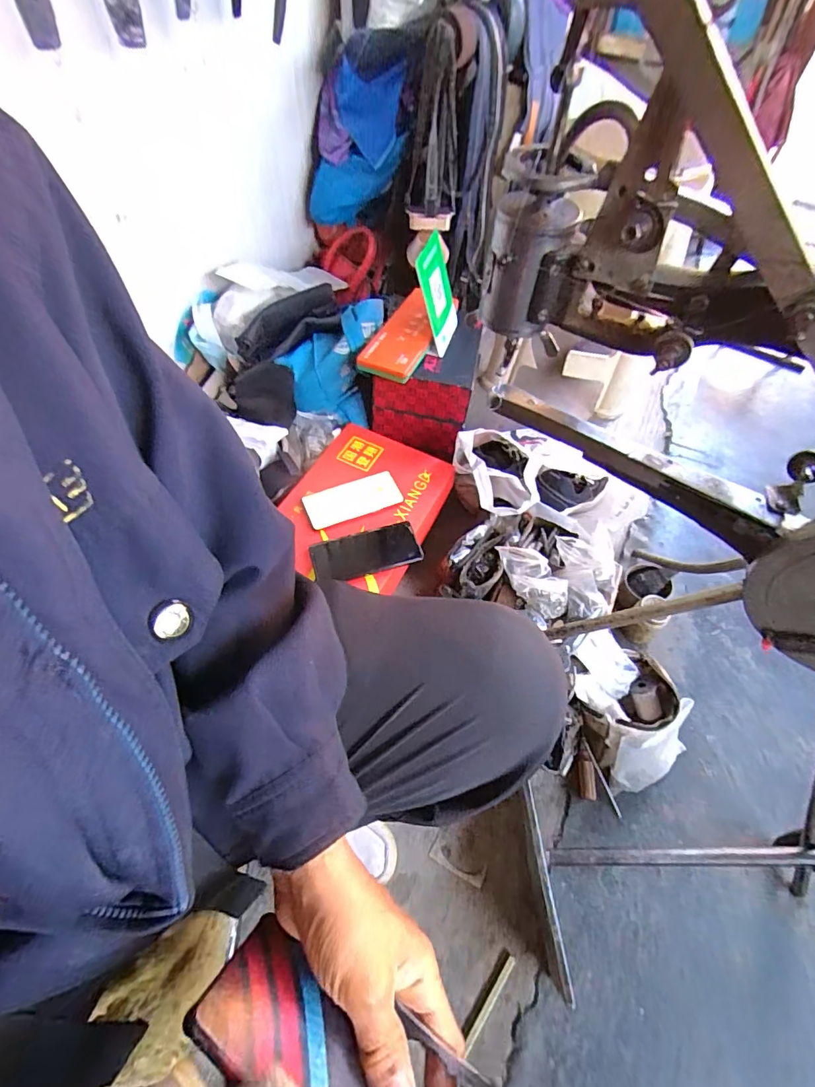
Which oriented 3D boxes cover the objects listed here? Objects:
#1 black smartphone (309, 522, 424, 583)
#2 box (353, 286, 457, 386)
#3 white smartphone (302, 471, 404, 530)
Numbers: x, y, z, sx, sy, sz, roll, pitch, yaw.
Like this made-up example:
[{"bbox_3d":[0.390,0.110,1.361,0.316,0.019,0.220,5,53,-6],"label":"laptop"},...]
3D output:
[{"bbox_3d":[-0.065,0.014,0.726,0.167,0.015,0.072,-13,59,-11],"label":"black smartphone"},{"bbox_3d":[0.004,-0.377,0.823,0.102,0.034,0.267,14,52,12],"label":"box"},{"bbox_3d":[-0.093,-0.076,0.779,0.159,0.010,0.074,-20,63,-19],"label":"white smartphone"}]

